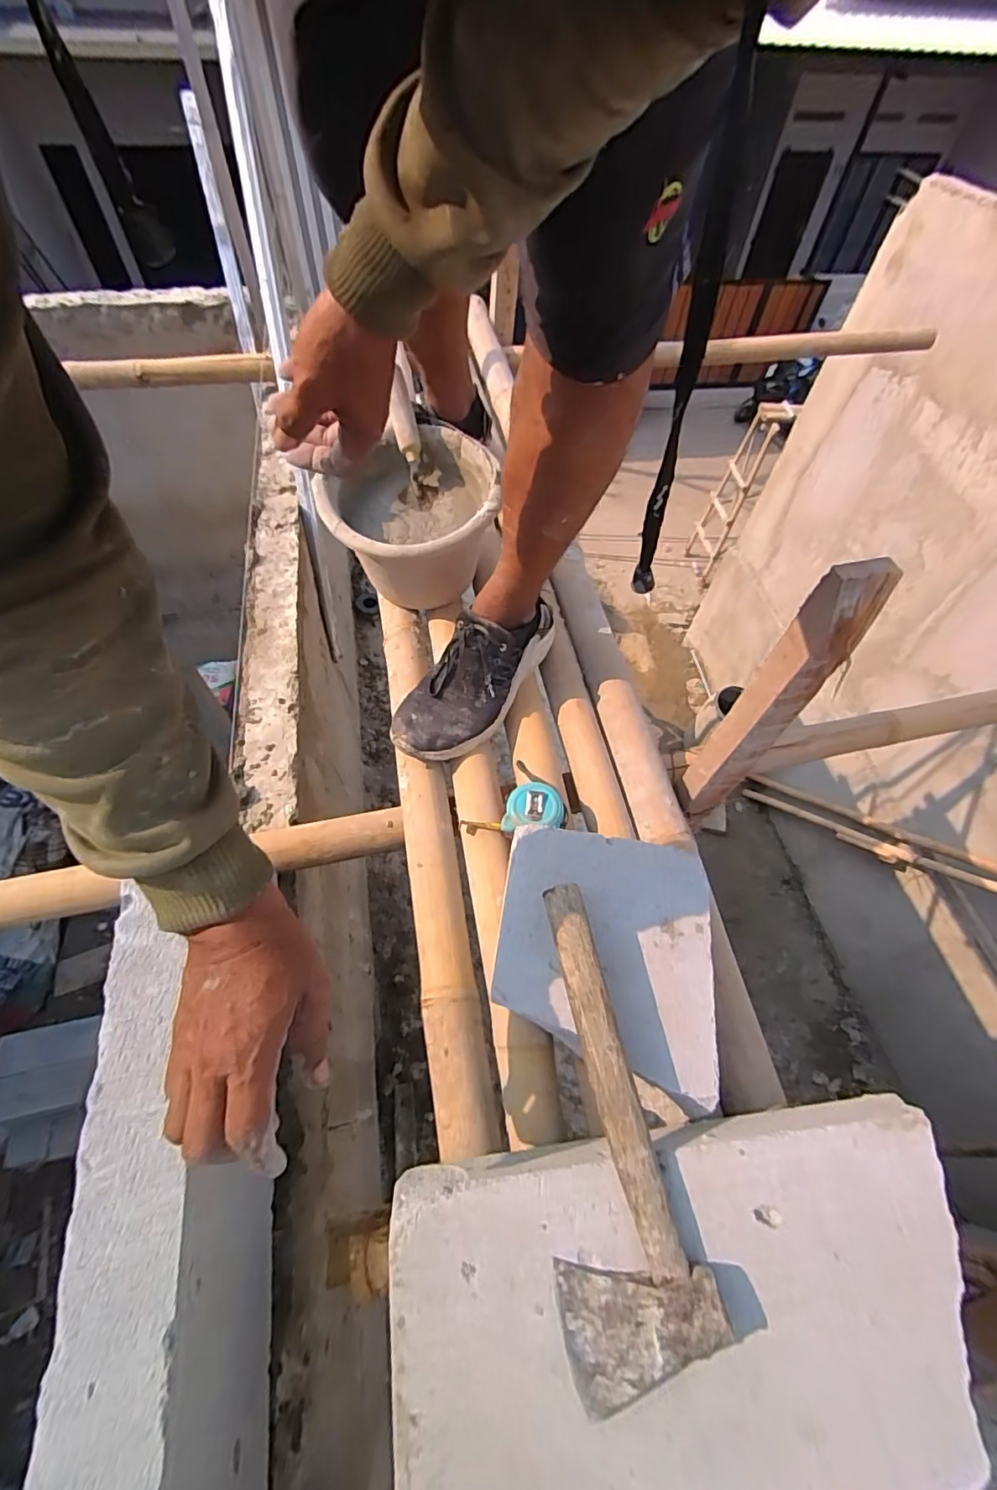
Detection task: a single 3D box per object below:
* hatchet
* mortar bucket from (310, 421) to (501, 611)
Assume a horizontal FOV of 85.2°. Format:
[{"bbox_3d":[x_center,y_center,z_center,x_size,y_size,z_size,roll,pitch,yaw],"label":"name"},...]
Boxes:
[{"bbox_3d":[0.062,0.278,0.420,0.103,0.049,0.314,-12,60,-11],"label":"hatchet"},{"bbox_3d":[-0.124,-0.310,0.770,0.229,0.151,0.228,1,58,-2],"label":"mortar bucket"}]

